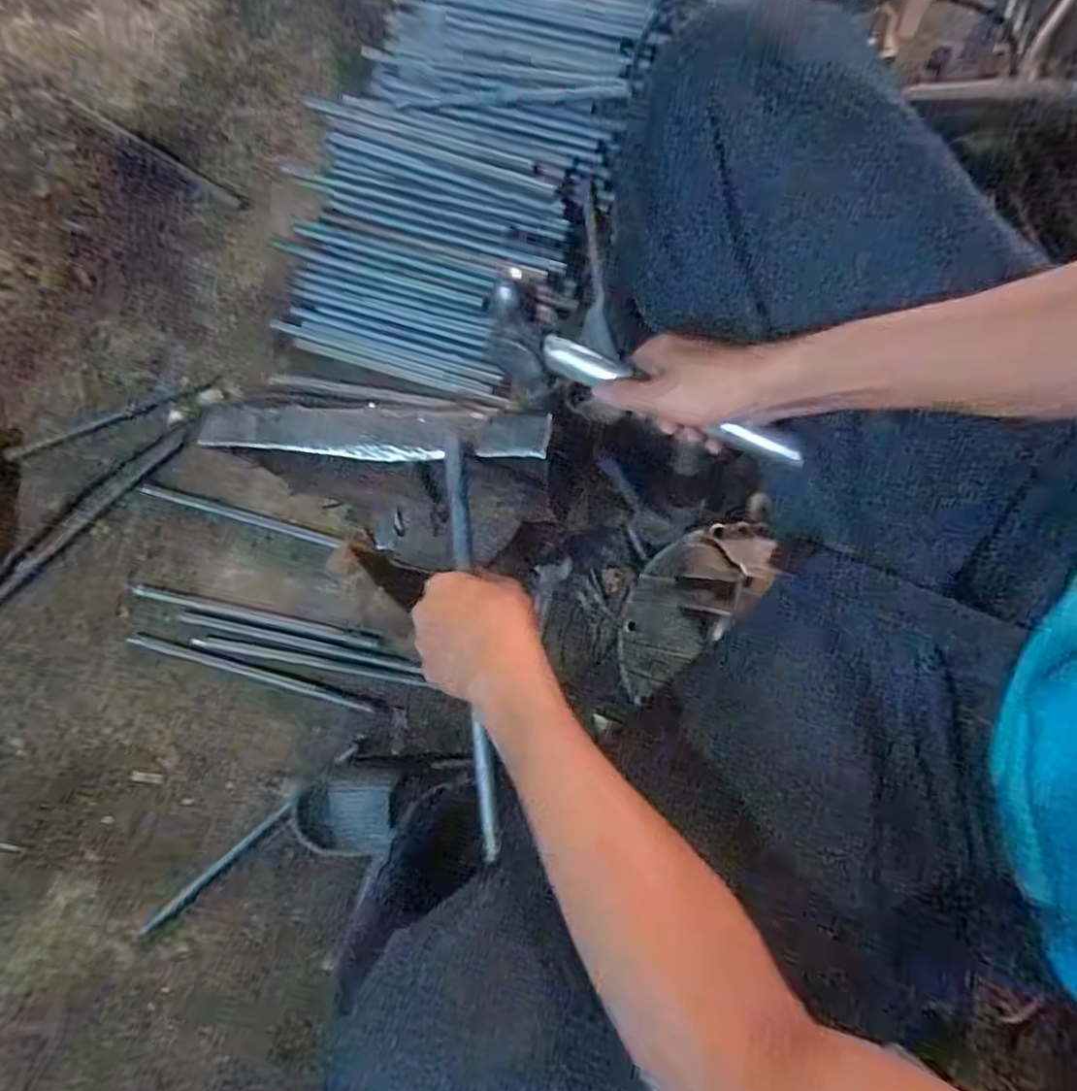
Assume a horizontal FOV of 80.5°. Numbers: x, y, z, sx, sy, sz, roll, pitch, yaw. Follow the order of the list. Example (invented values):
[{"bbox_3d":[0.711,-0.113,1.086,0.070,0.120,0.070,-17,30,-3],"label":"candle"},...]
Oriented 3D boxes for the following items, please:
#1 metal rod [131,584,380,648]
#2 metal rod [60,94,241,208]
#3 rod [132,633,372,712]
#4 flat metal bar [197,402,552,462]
[{"bbox_3d":[-0.376,0.093,0.847,0.337,0.006,0.014,12,79,3],"label":"metal rod"},{"bbox_3d":[-0.609,-0.625,1.003,0.363,0.011,0.020,34,81,7],"label":"metal rod"},{"bbox_3d":[-0.376,0.165,0.833,0.336,0.009,0.015,15,80,4],"label":"rod"},{"bbox_3d":[-0.142,-0.098,0.542,0.300,0.009,0.045,3,75,7],"label":"flat metal bar"}]

